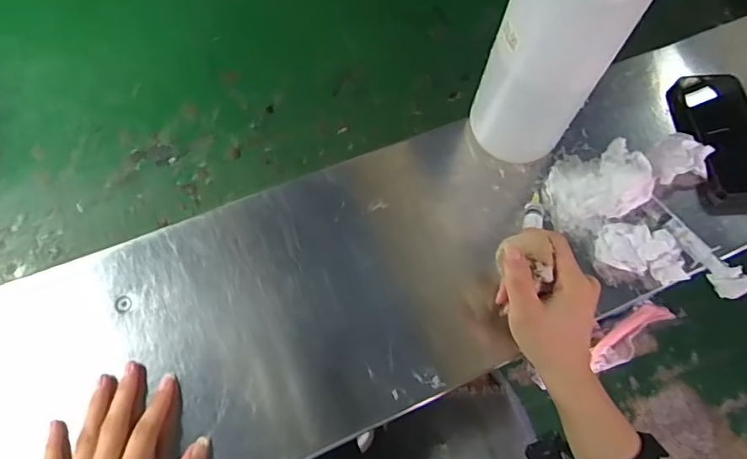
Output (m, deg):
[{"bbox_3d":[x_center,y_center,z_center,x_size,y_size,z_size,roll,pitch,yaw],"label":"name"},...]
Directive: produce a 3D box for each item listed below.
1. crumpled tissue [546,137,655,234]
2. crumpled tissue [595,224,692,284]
[{"bbox_3d":[0.216,-0.043,0.506,0.090,0.045,0.081,-1,67,-3],"label":"crumpled tissue"},{"bbox_3d":[0.251,0.020,0.496,0.078,0.022,0.044,18,67,5],"label":"crumpled tissue"}]

